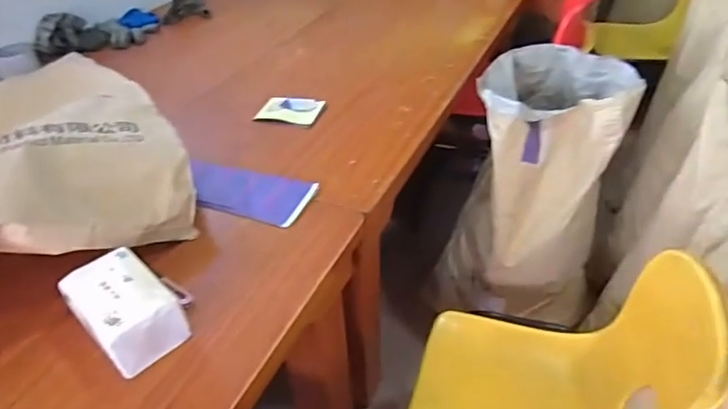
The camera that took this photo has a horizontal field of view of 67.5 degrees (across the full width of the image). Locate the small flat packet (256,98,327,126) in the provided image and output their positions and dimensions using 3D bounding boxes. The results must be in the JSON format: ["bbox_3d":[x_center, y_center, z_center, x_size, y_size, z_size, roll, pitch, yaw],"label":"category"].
[{"bbox_3d":[-0.146,-0.191,1.092,0.118,0.010,0.093,6,39,12],"label":"small flat packet"}]

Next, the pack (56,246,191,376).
[{"bbox_3d":[-0.286,0.126,0.653,0.137,0.083,0.094,30,48,35],"label":"pack"}]

